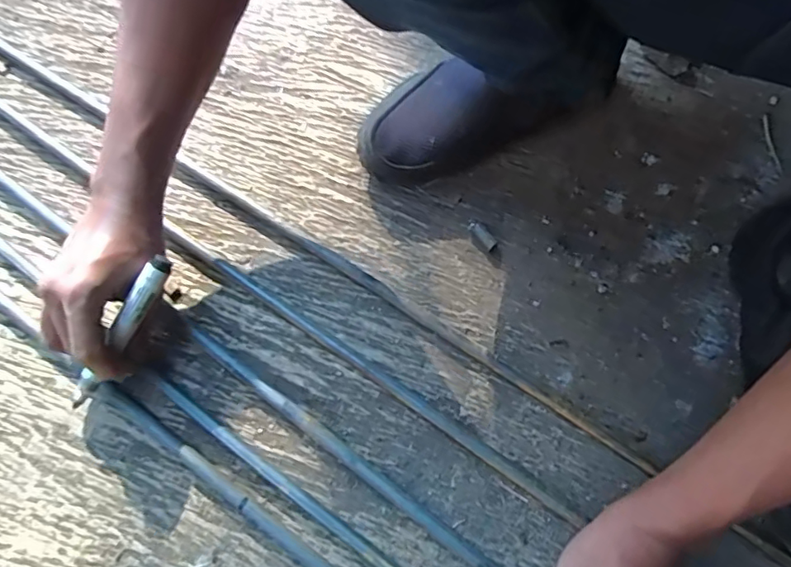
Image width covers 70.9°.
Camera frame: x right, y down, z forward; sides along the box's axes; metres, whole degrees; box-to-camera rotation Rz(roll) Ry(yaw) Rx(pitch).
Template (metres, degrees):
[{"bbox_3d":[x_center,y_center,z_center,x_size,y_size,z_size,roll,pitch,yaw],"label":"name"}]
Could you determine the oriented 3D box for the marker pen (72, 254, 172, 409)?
[{"bbox_3d":[-0.196,0.037,0.395,0.013,0.013,0.127,34,97,12],"label":"marker pen"}]

